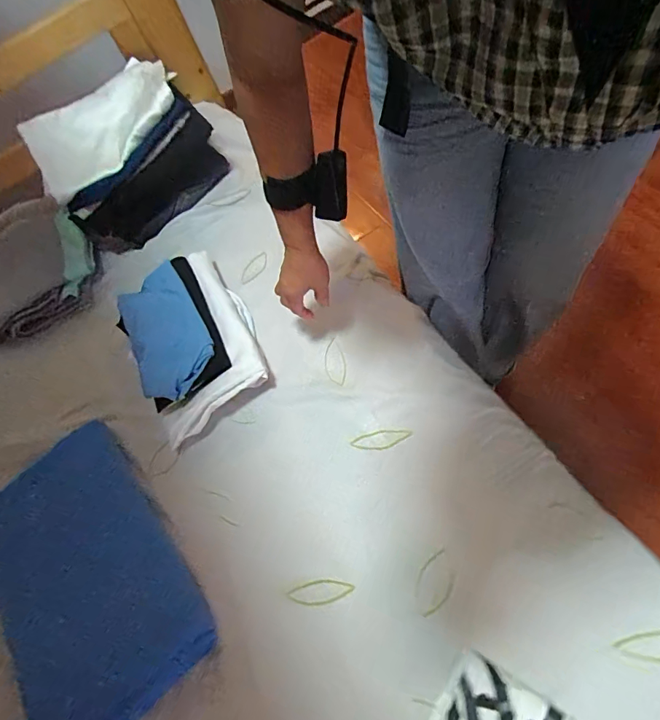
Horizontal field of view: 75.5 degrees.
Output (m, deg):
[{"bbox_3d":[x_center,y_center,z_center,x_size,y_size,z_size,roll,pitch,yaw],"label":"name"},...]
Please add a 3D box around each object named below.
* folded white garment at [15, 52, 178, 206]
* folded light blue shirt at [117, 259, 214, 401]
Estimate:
[{"bbox_3d":[-0.374,-0.386,0.704,0.258,0.089,0.121,-38,67,-18],"label":"folded white garment"},{"bbox_3d":[-0.256,-0.045,0.659,0.115,0.030,0.217,-24,63,-11],"label":"folded light blue shirt"}]

